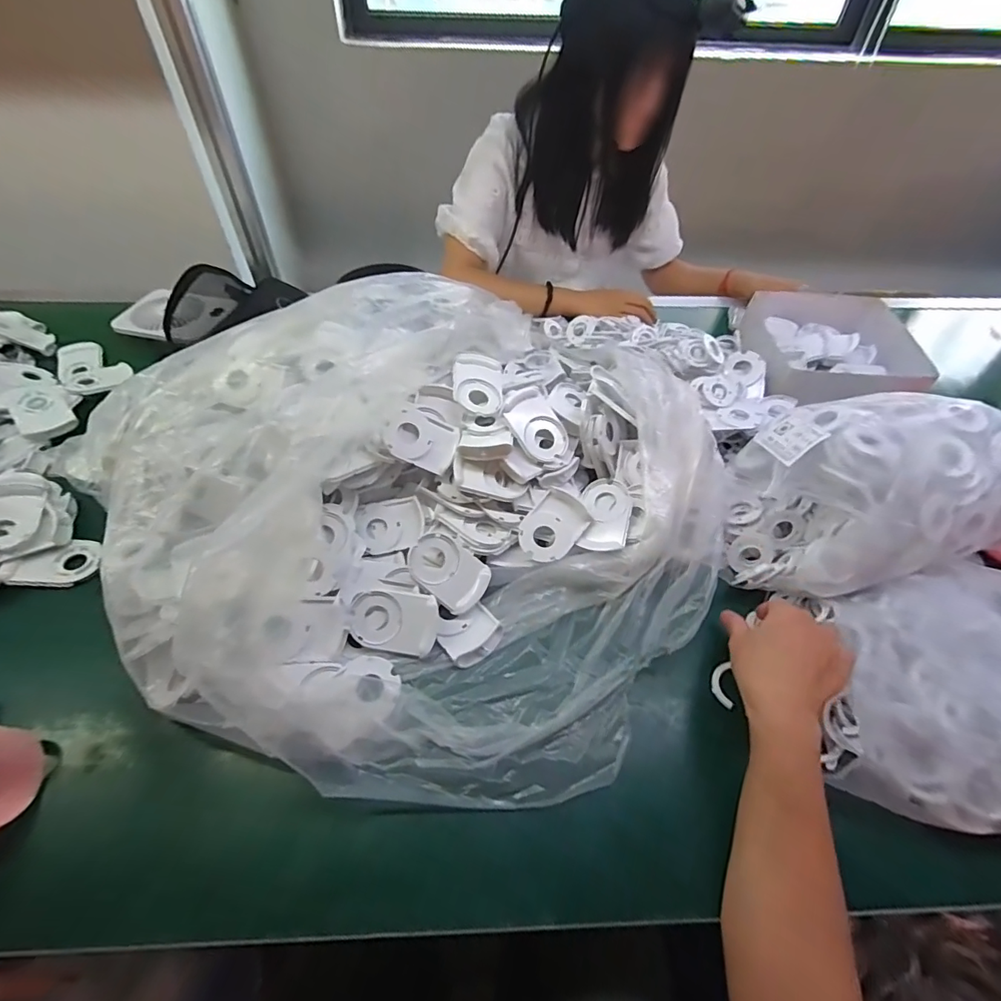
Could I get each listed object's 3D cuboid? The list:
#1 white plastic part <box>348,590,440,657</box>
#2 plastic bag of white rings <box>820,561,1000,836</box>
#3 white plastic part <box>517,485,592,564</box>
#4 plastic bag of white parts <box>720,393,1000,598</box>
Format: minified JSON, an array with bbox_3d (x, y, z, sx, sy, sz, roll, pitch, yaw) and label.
[{"bbox_3d":[-0.105,0.118,0.463,0.085,0.015,0.057,8,80,4],"label":"white plastic part"},{"bbox_3d":[0.429,0.146,0.410,0.294,0.080,0.234,2,49,0],"label":"plastic bag of white rings"},{"bbox_3d":[0.057,0.031,0.517,0.058,0.011,0.078,37,78,11],"label":"white plastic part"},{"bbox_3d":[0.407,-0.020,0.518,0.336,0.144,0.197,-12,51,-12],"label":"plastic bag of white parts"}]

